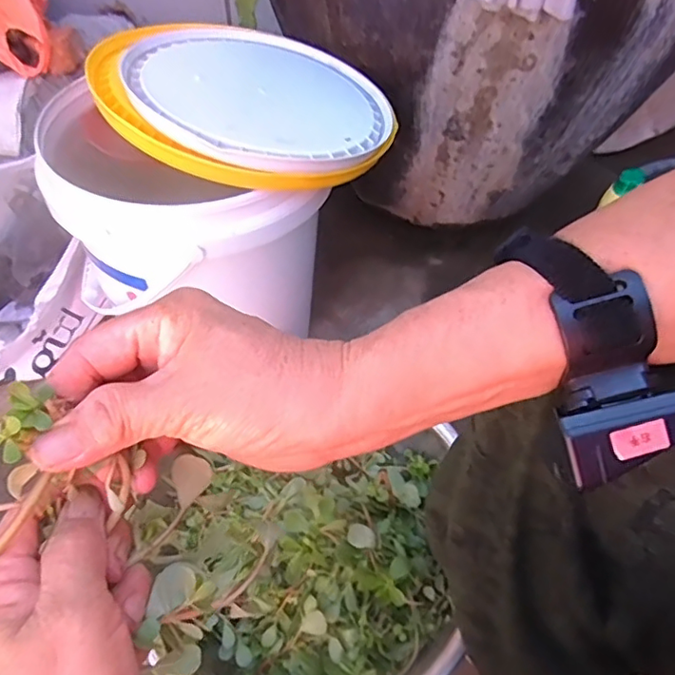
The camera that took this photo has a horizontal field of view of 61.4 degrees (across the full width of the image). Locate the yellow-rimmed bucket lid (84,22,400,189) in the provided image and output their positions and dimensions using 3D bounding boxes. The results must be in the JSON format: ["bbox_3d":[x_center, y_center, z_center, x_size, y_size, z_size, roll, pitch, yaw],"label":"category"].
[{"bbox_3d":[-0.091,-0.246,0.570,0.280,0.031,0.274,-8,51,-24],"label":"yellow-rimmed bucket lid"}]

